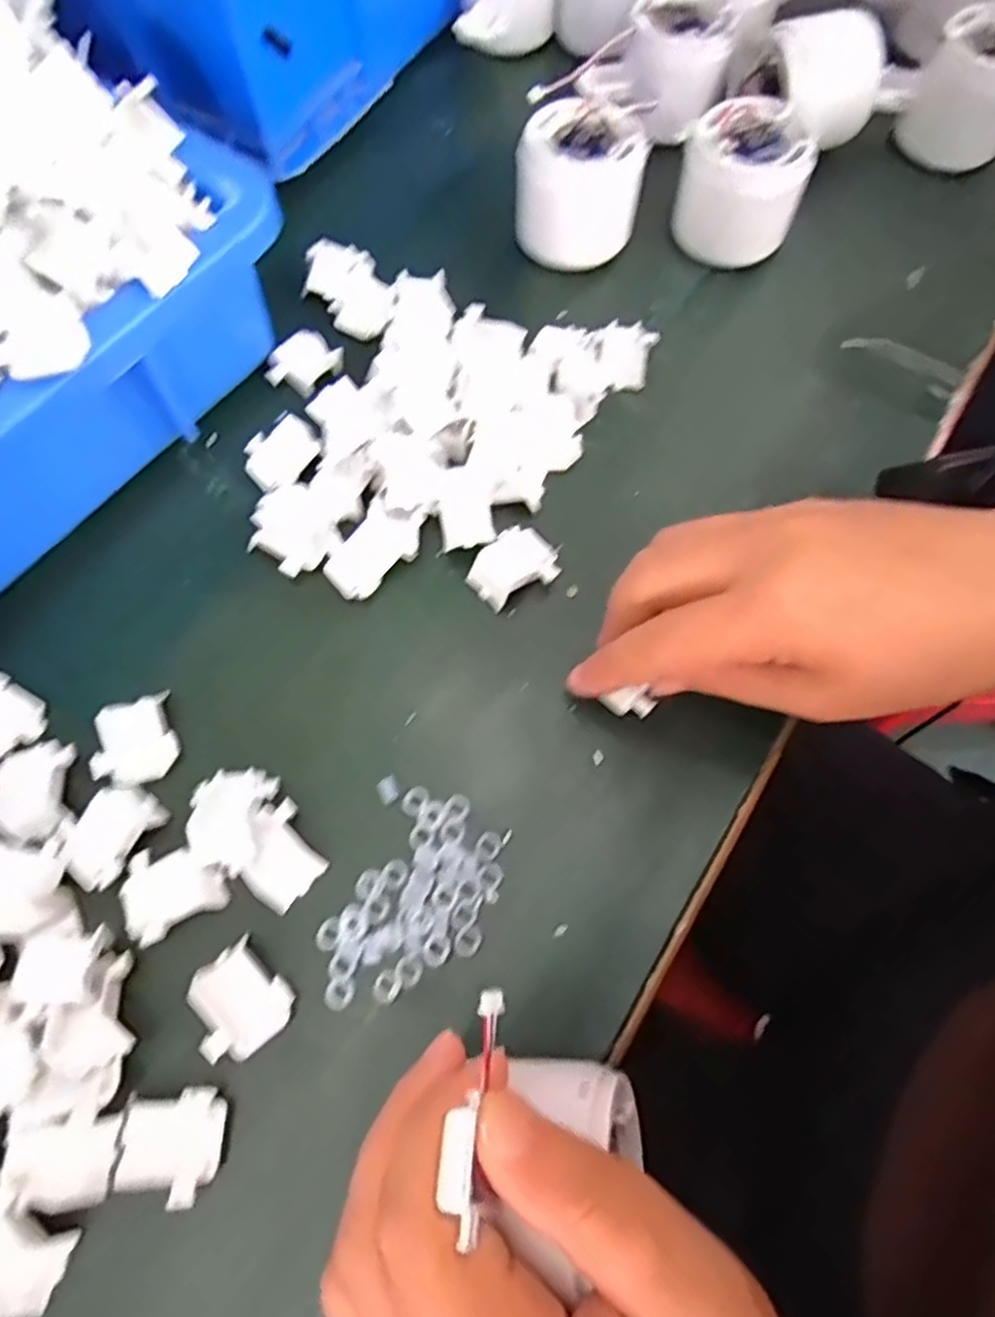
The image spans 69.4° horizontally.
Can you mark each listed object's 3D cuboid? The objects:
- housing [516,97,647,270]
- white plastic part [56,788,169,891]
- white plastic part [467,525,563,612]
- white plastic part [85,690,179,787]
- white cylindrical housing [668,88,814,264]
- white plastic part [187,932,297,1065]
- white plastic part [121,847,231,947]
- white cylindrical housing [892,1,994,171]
[{"bbox_3d":[0.042,-0.237,0.361,0.059,0.053,0.054,0,69,0],"label":"housing"},{"bbox_3d":[-0.145,0.065,0.268,0.027,0.008,0.036,30,72,11],"label":"white plastic part"},{"bbox_3d":[0.008,-0.039,0.306,0.035,0.007,0.029,-41,74,-14],"label":"white plastic part"},{"bbox_3d":[-0.142,0.031,0.277,0.032,0.009,0.033,-16,70,-6],"label":"white plastic part"},{"bbox_3d":[0.124,-0.241,0.361,0.059,0.046,0.059,0,69,0],"label":"white cylindrical housing"},{"bbox_3d":[-0.089,0.117,0.245,0.031,0.013,0.033,-37,73,-13],"label":"white plastic part"},{"bbox_3d":[-0.118,0.081,0.258,0.035,0.009,0.030,-27,71,-10],"label":"white plastic part"},{"bbox_3d":[0.253,-0.303,0.384,0.062,0.051,0.057,29,72,11],"label":"white cylindrical housing"}]

